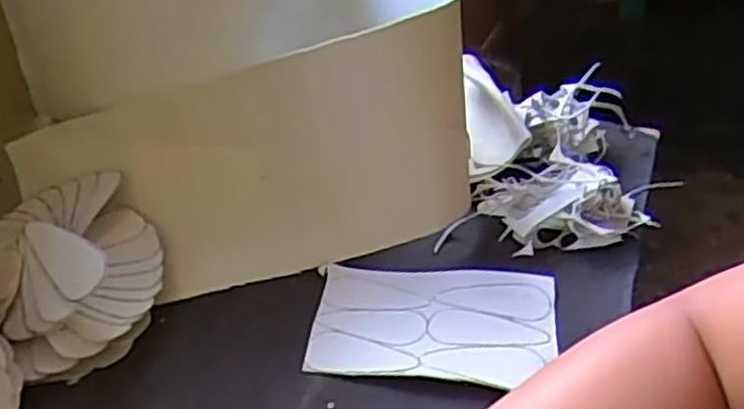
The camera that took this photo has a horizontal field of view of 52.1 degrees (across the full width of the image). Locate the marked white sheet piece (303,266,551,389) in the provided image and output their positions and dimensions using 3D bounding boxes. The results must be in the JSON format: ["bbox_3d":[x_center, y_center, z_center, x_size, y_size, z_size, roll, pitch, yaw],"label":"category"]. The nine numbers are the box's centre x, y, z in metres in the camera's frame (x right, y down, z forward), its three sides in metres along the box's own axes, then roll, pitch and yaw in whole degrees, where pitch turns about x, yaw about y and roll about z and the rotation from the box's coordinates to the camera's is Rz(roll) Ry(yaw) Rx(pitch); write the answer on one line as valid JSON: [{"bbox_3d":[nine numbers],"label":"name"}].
[{"bbox_3d":[0.037,0.072,0.477,0.147,0.009,0.097,3,34,12],"label":"marked white sheet piece"}]

